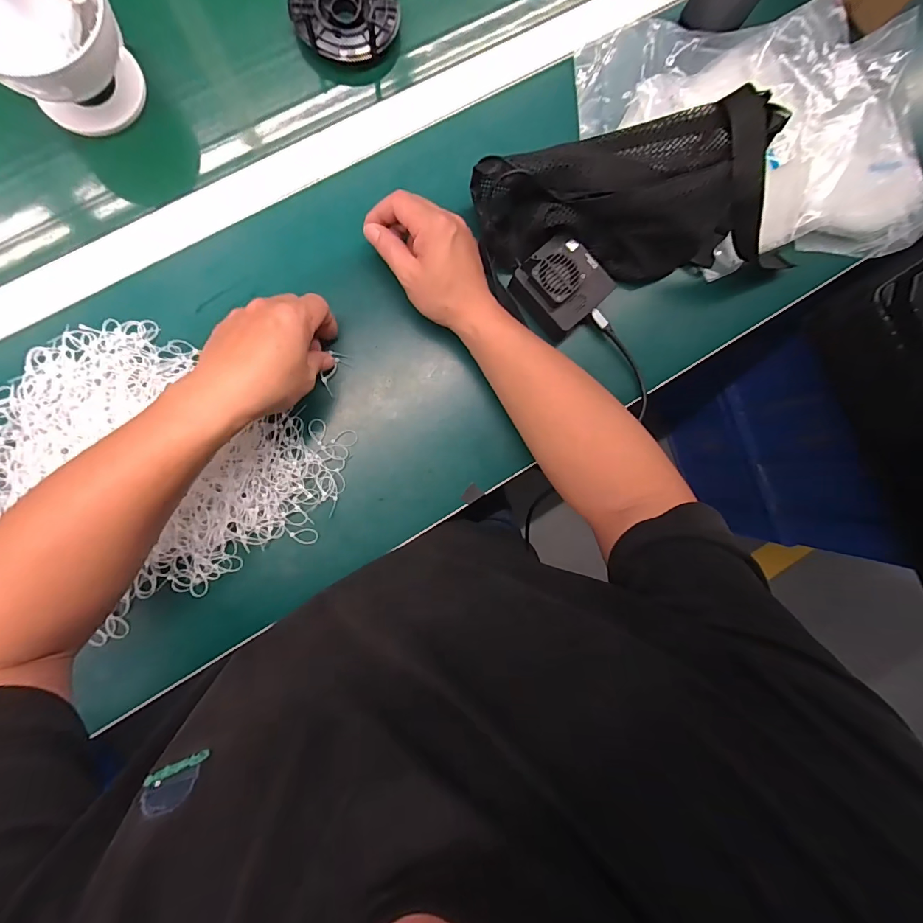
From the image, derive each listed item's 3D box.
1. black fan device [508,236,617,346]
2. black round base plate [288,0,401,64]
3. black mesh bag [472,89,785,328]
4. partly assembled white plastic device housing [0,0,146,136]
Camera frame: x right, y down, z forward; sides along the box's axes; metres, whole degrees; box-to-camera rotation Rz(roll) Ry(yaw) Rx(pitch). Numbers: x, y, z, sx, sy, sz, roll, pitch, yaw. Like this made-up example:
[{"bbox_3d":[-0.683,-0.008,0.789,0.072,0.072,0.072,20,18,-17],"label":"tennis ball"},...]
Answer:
[{"bbox_3d":[0.097,-0.170,0.406,0.072,0.042,0.076,-42,94,-6],"label":"black fan device"},{"bbox_3d":[-0.112,-0.434,0.407,0.098,0.033,0.094,0,89,-7],"label":"black round base plate"},{"bbox_3d":[0.162,-0.237,0.388,0.285,0.095,0.140,-13,91,-7],"label":"black mesh bag"},{"bbox_3d":[-0.338,-0.349,0.343,0.115,0.106,0.099,-39,94,-6],"label":"partly assembled white plastic device housing"}]

